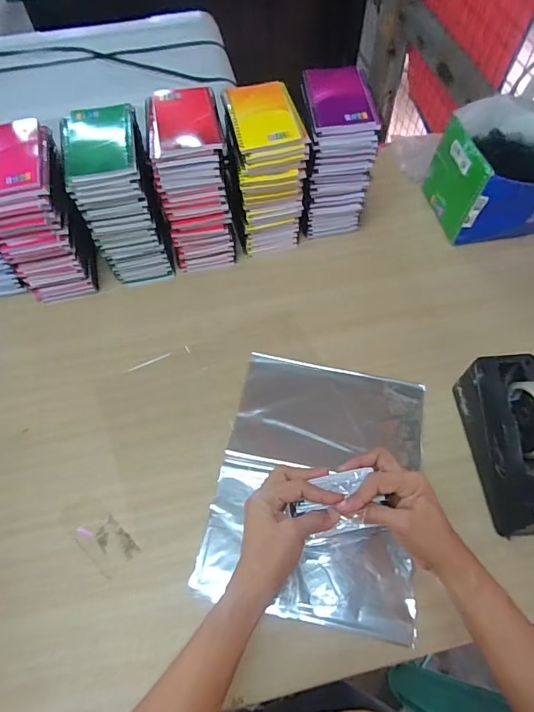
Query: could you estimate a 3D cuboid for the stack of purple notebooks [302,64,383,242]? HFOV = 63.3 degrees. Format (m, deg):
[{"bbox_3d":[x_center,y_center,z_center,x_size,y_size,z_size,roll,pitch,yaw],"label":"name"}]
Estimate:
[{"bbox_3d":[0.102,-0.309,0.694,0.097,0.220,0.132,-6,61,-2],"label":"stack of purple notebooks"}]

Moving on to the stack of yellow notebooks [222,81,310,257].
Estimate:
[{"bbox_3d":[-0.004,-0.276,0.679,0.101,0.221,0.130,-12,62,-5],"label":"stack of yellow notebooks"}]

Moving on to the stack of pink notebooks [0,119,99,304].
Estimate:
[{"bbox_3d":[-0.340,-0.208,0.658,0.107,0.224,0.137,-9,61,-4],"label":"stack of pink notebooks"}]

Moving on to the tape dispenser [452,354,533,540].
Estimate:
[{"bbox_3d":[0.300,0.103,0.527,0.073,0.121,0.203,-4,61,-1],"label":"tape dispenser"}]

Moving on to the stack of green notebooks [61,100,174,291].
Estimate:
[{"bbox_3d":[-0.220,-0.239,0.671,0.103,0.239,0.142,-12,62,-5],"label":"stack of green notebooks"}]

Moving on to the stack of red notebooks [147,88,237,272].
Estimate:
[{"bbox_3d":[-0.113,-0.265,0.687,0.102,0.231,0.141,-7,61,-2],"label":"stack of red notebooks"}]

